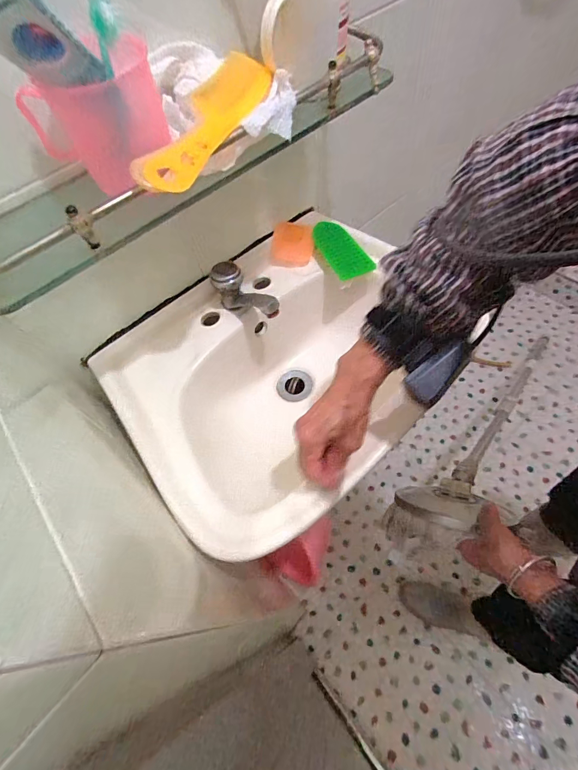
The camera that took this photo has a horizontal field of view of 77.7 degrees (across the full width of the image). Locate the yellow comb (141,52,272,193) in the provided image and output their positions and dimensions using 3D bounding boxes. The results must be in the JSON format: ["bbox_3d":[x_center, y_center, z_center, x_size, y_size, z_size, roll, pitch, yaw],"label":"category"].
[{"bbox_3d":[-0.071,-0.250,0.331,0.044,0.011,0.208,29,63,-14],"label":"yellow comb"}]

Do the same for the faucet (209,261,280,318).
[{"bbox_3d":[-0.057,-0.120,0.505,0.046,0.059,0.119,-42,63,-17],"label":"faucet"}]

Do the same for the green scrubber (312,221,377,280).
[{"bbox_3d":[0.079,-0.215,0.563,0.057,0.012,0.133,-25,60,-1],"label":"green scrubber"}]

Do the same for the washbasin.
[{"bbox_3d":[0.008,-0.023,0.541,0.372,0.154,0.484,38,71,25],"label":"washbasin"}]

